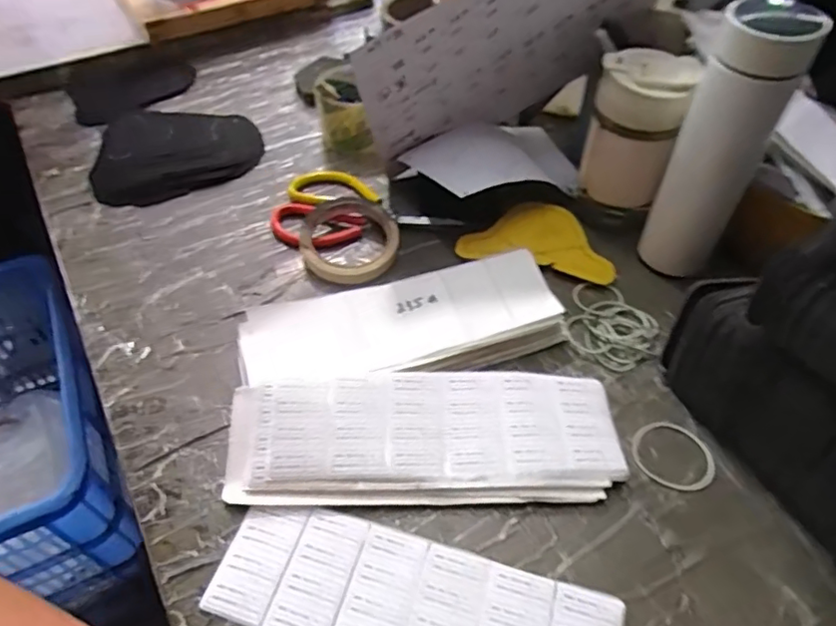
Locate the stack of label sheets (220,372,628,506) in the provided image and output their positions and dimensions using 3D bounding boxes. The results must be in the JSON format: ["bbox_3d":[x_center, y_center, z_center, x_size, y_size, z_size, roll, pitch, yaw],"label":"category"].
[{"bbox_3d":[0.005,0.093,0.439,0.281,0.027,0.101,-3,50,-4],"label":"stack of label sheets"}]

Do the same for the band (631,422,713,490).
[{"bbox_3d":[0.190,0.105,0.441,0.058,0.004,0.051,27,54,20],"label":"band"}]

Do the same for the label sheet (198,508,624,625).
[{"bbox_3d":[-0.004,0.185,0.376,0.252,0.004,0.079,13,51,11],"label":"label sheet"}]

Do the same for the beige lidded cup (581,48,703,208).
[{"bbox_3d":[0.200,-0.168,0.549,0.076,0.126,0.065,23,55,19],"label":"beige lidded cup"}]

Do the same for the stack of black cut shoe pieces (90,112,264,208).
[{"bbox_3d":[-0.278,-0.189,0.684,0.183,0.019,0.156,-17,52,-15],"label":"stack of black cut shoe pieces"}]

